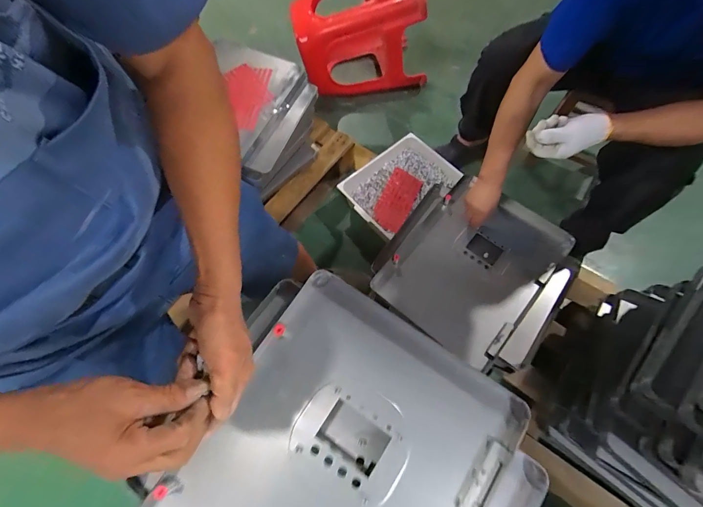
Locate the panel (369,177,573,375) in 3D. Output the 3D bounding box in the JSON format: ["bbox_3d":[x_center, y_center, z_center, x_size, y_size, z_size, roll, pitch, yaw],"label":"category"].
[{"bbox_3d":[0.312,0.012,0.965,0.377,0.044,0.454,39,73,17],"label":"panel"}]

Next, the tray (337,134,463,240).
[{"bbox_3d":[0.160,-0.242,1.253,0.358,0.103,0.310,-37,70,-13],"label":"tray"}]

